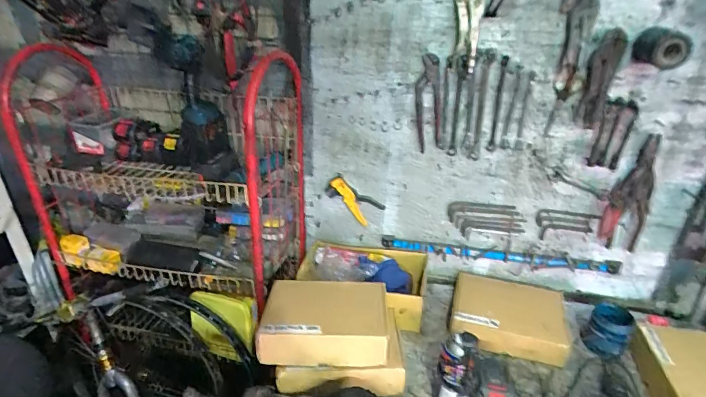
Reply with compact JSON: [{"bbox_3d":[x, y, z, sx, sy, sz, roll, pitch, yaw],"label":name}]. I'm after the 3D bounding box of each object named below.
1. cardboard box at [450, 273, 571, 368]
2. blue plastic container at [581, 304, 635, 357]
[{"bbox_3d":[0.413,0.307,1.097,0.279,0.074,0.247,8,27,13],"label":"cardboard box"},{"bbox_3d":[0.633,0.327,1.021,0.094,0.082,0.104,23,34,36],"label":"blue plastic container"}]

